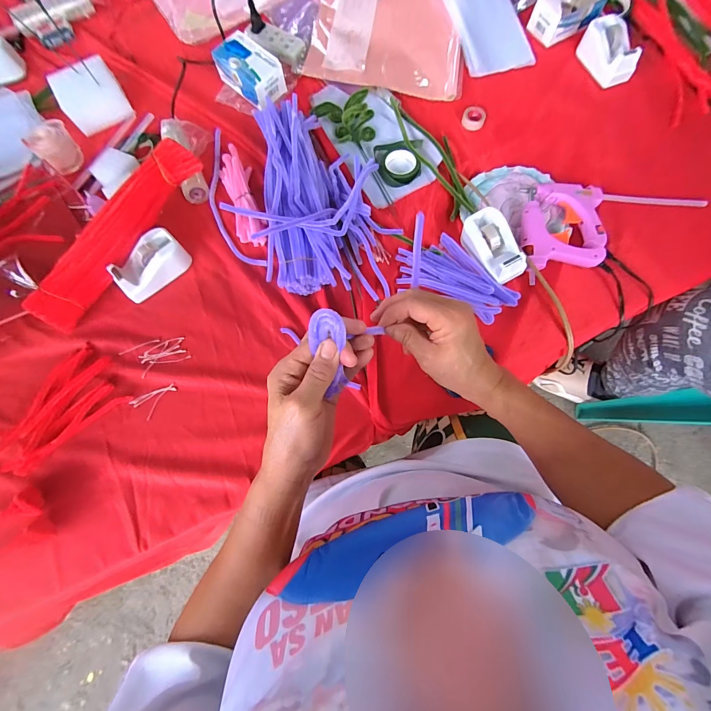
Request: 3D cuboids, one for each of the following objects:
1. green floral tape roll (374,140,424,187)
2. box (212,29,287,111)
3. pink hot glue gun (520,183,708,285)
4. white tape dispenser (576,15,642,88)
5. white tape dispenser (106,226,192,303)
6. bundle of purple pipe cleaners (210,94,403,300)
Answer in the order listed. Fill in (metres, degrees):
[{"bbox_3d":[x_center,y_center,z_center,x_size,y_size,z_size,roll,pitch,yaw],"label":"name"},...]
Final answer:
[{"bbox_3d":[0.066,-0.303,0.525,0.073,0.019,0.076,0,75,0],"label":"green floral tape roll"},{"bbox_3d":[-0.175,-0.480,0.568,0.118,0.051,0.074,42,79,11],"label":"box"},{"bbox_3d":[0.391,-0.199,0.500,0.295,0.032,0.148,-6,75,-1],"label":"pink hot glue gun"},{"bbox_3d":[0.434,-0.525,0.576,0.056,0.048,0.111,-20,76,-5],"label":"white tape dispenser"},{"bbox_3d":[-0.290,-0.127,0.474,0.057,0.046,0.102,43,79,11],"label":"white tape dispenser"},{"bbox_3d":[-0.090,-0.235,0.487,0.243,0.070,0.346,-17,75,-4],"label":"bundle of purple pipe cleaners"}]

